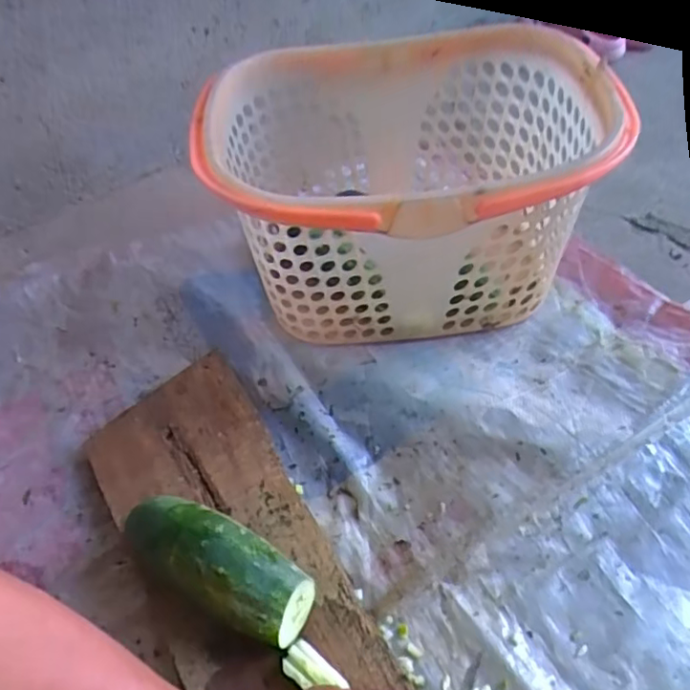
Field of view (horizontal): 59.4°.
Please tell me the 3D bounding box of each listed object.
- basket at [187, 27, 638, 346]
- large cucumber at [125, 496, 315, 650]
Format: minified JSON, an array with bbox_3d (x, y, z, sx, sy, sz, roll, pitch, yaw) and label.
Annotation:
[{"bbox_3d":[0.058,-0.186,0.691,0.384,0.216,0.344,-11,51,-5],"label":"basket"},{"bbox_3d":[-0.107,0.175,0.485,0.164,0.070,0.061,23,58,18],"label":"large cucumber"}]

